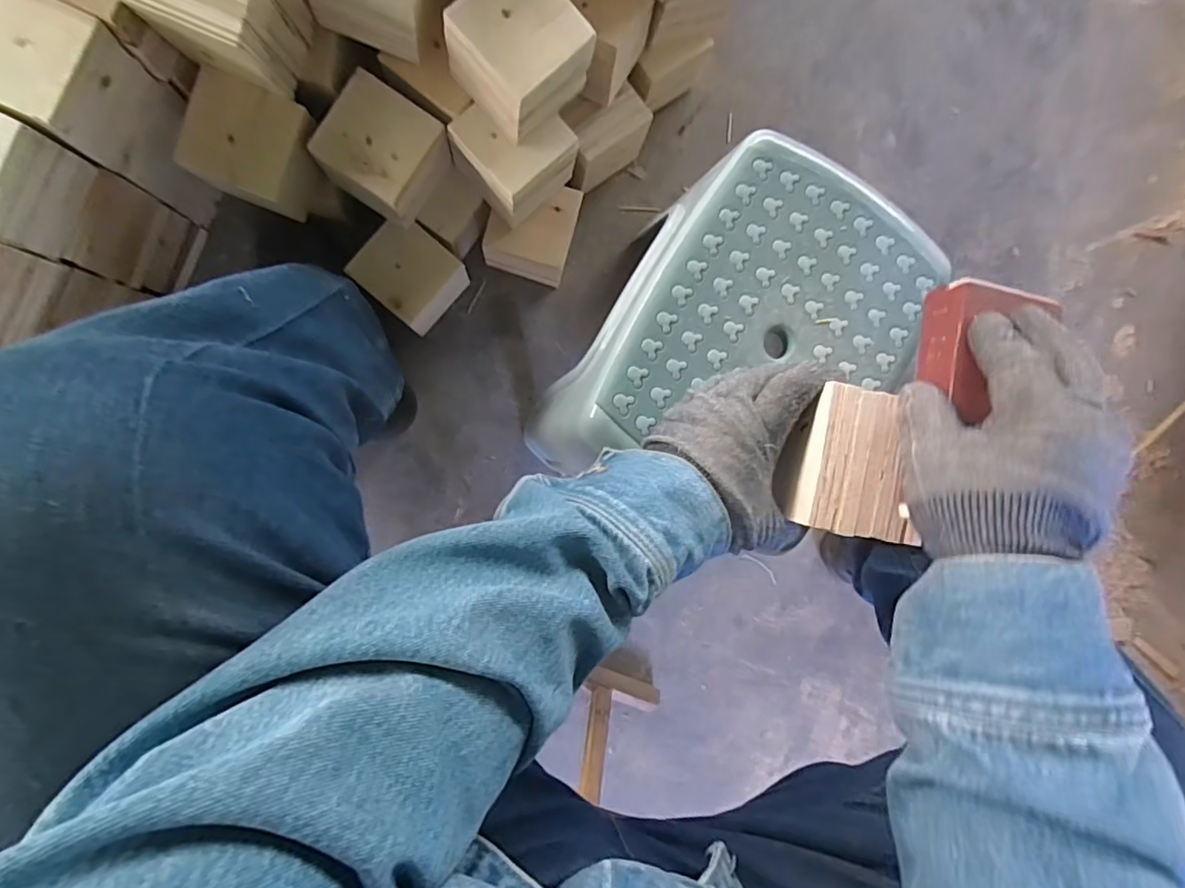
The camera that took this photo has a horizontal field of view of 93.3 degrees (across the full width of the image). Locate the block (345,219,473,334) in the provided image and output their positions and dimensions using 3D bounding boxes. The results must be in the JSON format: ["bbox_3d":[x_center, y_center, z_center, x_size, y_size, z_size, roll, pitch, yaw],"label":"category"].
[{"bbox_3d":[-0.213,-0.198,0.663,0.098,0.091,0.096,41,87,-6],"label":"block"}]

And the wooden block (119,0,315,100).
[{"bbox_3d":[-0.321,-0.378,0.488,0.112,0.094,0.085,20,88,-7],"label":"wooden block"}]

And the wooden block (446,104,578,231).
[{"bbox_3d":[-0.084,-0.308,0.598,0.101,0.081,0.100,-43,96,-5],"label":"wooden block"}]

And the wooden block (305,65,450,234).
[{"bbox_3d":[-0.215,-0.297,0.582,0.101,0.081,0.104,30,87,-7],"label":"wooden block"}]

